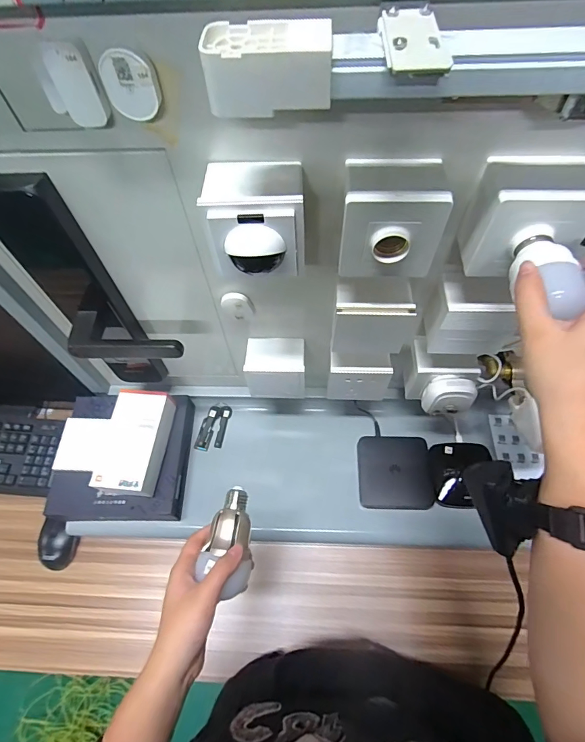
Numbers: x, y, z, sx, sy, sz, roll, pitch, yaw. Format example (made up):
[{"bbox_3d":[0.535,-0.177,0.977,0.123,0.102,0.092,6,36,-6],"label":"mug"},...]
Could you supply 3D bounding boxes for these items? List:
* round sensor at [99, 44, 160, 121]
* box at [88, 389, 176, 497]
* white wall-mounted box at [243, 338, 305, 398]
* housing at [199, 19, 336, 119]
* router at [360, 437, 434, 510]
[{"bbox_3d":[-0.118,-0.208,0.288,0.036,0.044,0.007,-3,60,2],"label":"round sensor"},{"bbox_3d":[-0.244,0.112,0.623,0.084,0.052,0.156,3,61,5],"label":"box"},{"bbox_3d":[-0.023,-0.003,0.592,0.084,0.091,0.057,3,61,5],"label":"white wall-mounted box"},{"bbox_3d":[-0.014,-0.191,0.249,0.076,0.034,0.042,-1,60,3],"label":"housing"},{"bbox_3d":[0.166,0.163,0.643,0.111,0.033,0.111,0,60,3],"label":"router"}]

